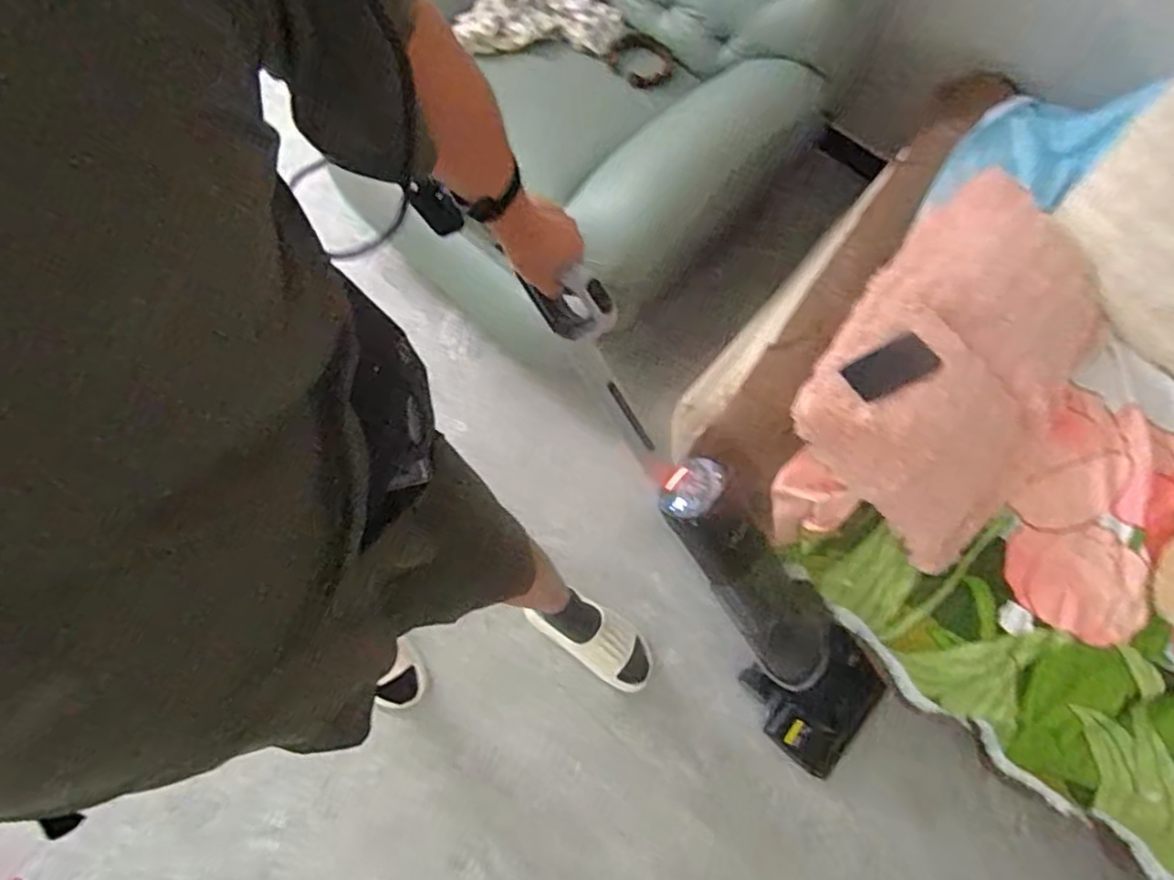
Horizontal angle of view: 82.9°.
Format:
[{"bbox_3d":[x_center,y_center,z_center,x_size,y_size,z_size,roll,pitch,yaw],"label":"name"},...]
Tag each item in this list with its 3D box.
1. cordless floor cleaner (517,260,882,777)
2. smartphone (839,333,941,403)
[{"bbox_3d":[0.227,0.185,1.134,0.248,1.135,0.198,-45,34,-15],"label":"cordless floor cleaner"},{"bbox_3d":[0.522,-0.124,1.139,0.179,0.009,0.082,-25,59,-17],"label":"smartphone"}]

